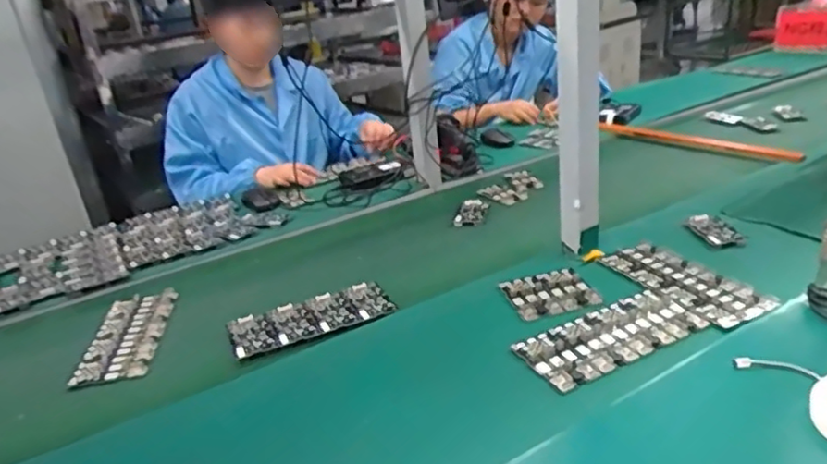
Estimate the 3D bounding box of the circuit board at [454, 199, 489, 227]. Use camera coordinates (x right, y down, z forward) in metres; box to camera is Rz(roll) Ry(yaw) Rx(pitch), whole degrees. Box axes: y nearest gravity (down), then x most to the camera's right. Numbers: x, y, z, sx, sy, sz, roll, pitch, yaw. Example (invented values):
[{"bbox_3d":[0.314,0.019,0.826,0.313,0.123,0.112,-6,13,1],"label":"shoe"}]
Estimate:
[{"bbox_3d":[0.111,-0.038,1.174,0.051,0.012,0.103,2,25,18],"label":"circuit board"}]

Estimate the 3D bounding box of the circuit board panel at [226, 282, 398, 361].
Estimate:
[{"bbox_3d":[-0.142,0.121,0.875,0.222,0.007,0.095,-13,31,-17],"label":"circuit board panel"}]

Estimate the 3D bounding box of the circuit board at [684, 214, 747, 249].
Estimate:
[{"bbox_3d":[0.467,-0.003,0.961,0.054,0.012,0.102,-8,24,-2],"label":"circuit board"}]

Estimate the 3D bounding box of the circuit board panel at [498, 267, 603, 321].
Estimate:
[{"bbox_3d":[0.187,0.084,0.850,0.111,0.010,0.100,-11,24,-10],"label":"circuit board panel"}]

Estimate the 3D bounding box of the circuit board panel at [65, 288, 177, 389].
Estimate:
[{"bbox_3d":[-0.412,0.148,0.902,0.096,0.013,0.218,-9,24,-5],"label":"circuit board panel"}]

